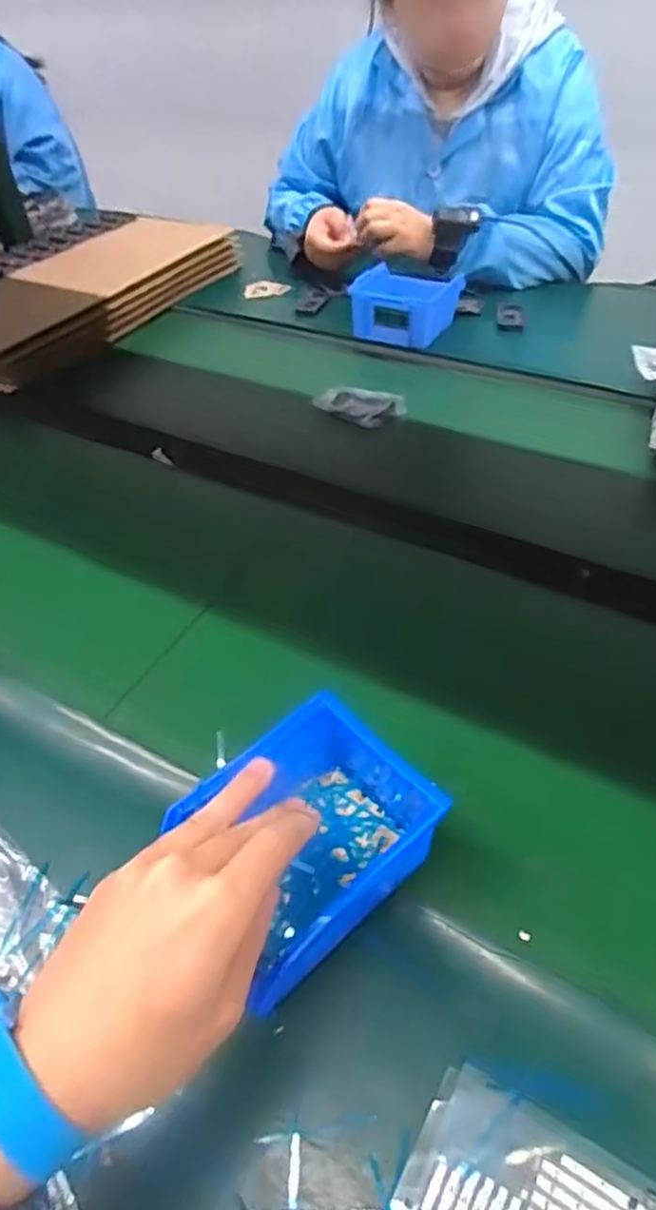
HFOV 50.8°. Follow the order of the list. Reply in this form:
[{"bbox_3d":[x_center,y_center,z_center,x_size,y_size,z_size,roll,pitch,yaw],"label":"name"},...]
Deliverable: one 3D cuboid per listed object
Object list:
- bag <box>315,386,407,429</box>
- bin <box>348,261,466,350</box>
[{"bbox_3d":[0.034,-0.232,0.811,0.105,0.020,0.054,13,49,17],"label":"bag"},{"bbox_3d":[0.102,-0.403,0.927,0.127,0.060,0.110,24,53,25],"label":"bin"}]

